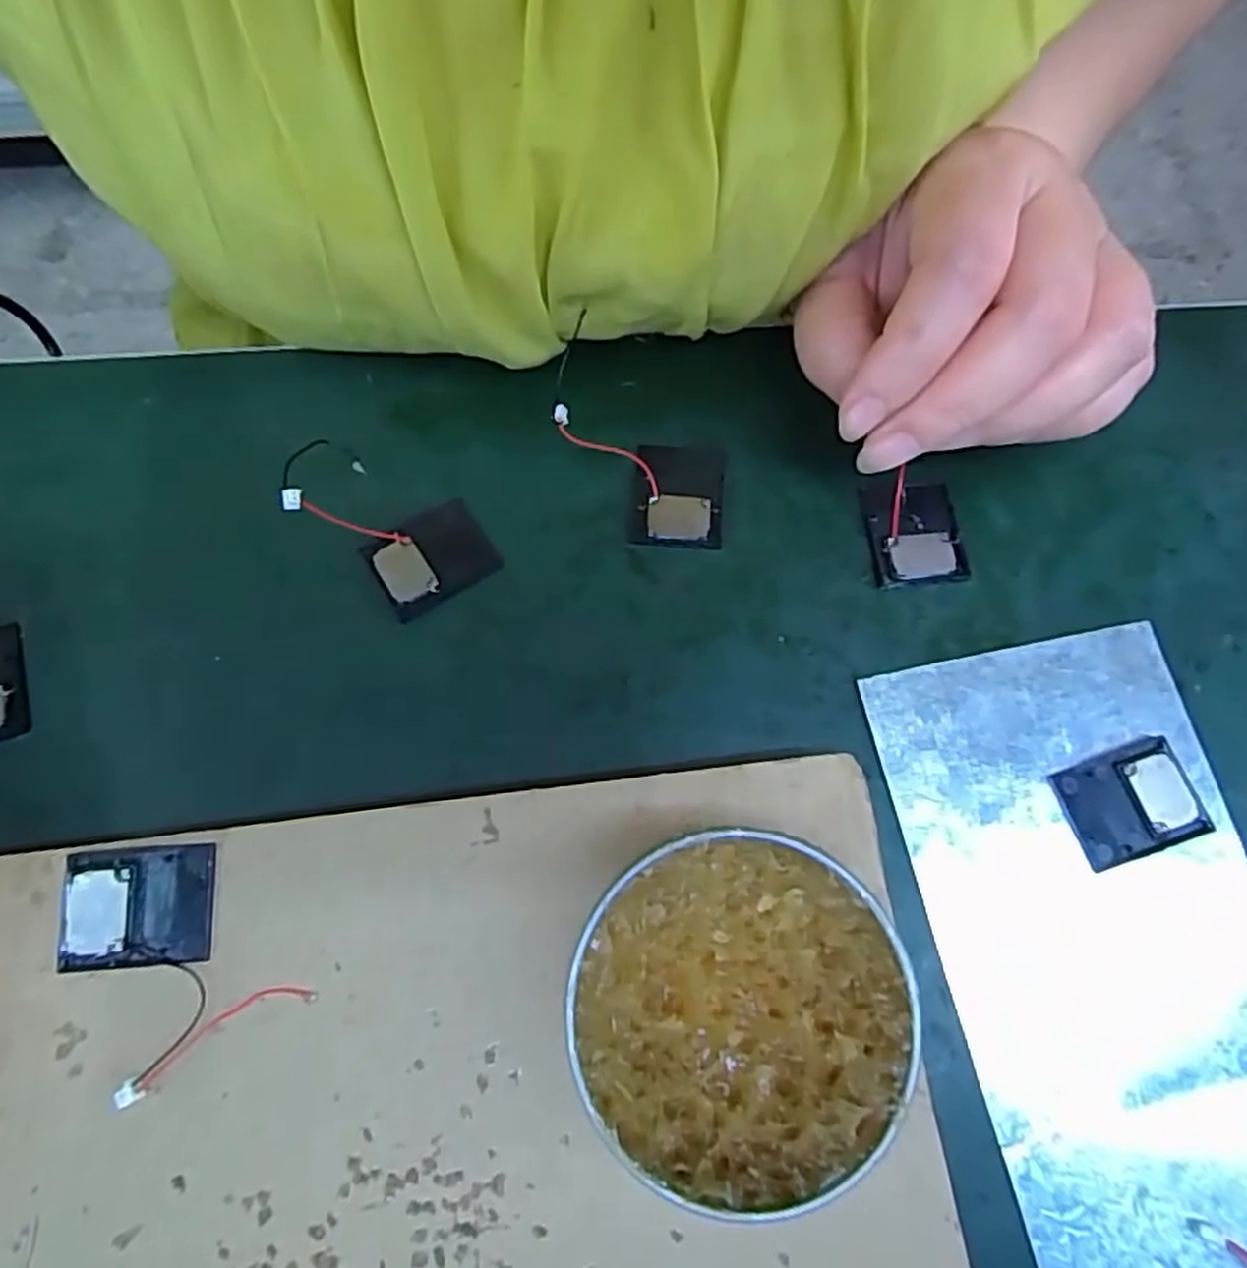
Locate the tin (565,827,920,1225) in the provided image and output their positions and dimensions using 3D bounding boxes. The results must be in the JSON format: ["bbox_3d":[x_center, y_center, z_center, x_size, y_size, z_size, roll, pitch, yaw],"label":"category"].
[{"bbox_3d":[0.021,0.073,0.148,0.059,0.029,0.061,0,72,0],"label":"tin"}]

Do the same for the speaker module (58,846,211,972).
[{"bbox_3d":[-0.105,0.059,0.164,0.030,0.006,0.024,-4,73,-2],"label":"speaker module"}]

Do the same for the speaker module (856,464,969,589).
[{"bbox_3d":[0.080,-0.028,0.207,0.025,0.006,0.031,-2,70,-3],"label":"speaker module"}]

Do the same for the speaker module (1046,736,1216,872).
[{"bbox_3d":[0.123,0.041,0.183,0.030,0.005,0.024,-18,73,-6],"label":"speaker module"}]

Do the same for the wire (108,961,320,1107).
[{"bbox_3d":[-0.089,0.078,0.159,0.041,0.004,0.021,-28,75,-9],"label":"wire"}]

